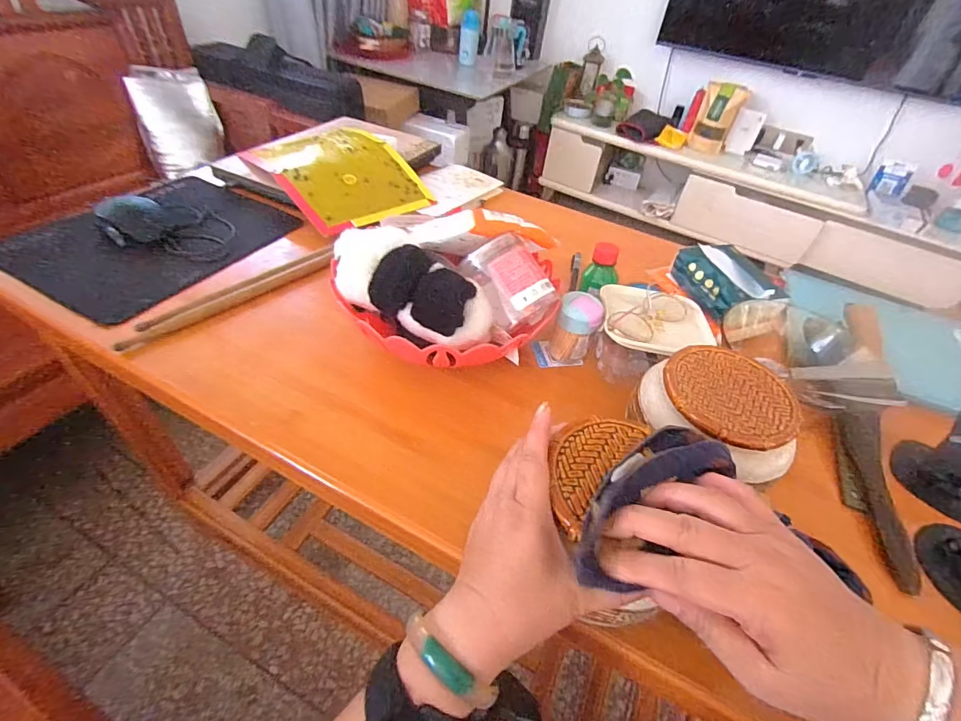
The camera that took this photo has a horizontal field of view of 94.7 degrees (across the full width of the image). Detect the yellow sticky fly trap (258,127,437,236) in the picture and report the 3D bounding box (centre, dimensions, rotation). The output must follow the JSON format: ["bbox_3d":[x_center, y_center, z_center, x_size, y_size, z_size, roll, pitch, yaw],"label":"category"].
[{"bbox_3d":[-0.228,-0.304,0.710,0.199,0.042,0.258,-30,57,-30],"label":"yellow sticky fly trap"}]

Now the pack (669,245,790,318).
[{"bbox_3d":[0.310,-0.103,0.562,0.073,0.048,0.108,-7,48,-13],"label":"pack"}]

